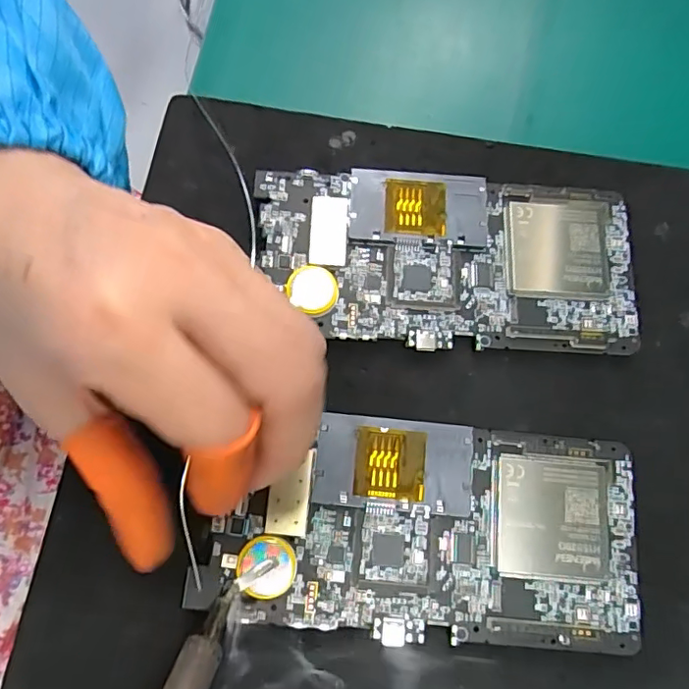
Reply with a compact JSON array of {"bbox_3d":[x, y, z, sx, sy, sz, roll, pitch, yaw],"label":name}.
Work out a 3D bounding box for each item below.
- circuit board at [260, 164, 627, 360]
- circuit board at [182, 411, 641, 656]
[{"bbox_3d":[0.041,-0.034,0.221,0.151,0.013,0.070,3,75,2],"label":"circuit board"},{"bbox_3d":[0.028,0.065,0.194,0.150,0.013,0.071,5,75,3],"label":"circuit board"}]

